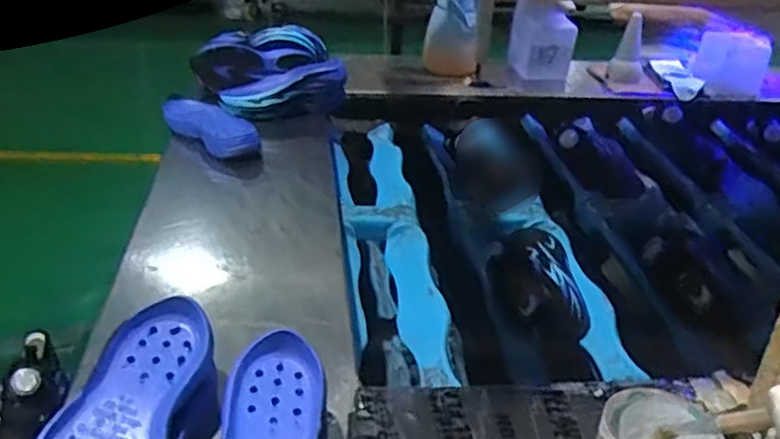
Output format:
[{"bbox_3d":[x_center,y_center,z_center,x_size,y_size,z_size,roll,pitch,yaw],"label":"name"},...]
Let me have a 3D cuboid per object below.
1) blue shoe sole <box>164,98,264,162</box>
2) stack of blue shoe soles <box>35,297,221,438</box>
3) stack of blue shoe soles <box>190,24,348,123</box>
[{"bbox_3d":[-0.265,-0.133,1.039,0.074,0.045,0.203,-23,37,-39],"label":"blue shoe sole"},{"bbox_3d":[-0.177,0.151,0.494,0.088,0.063,0.198,7,38,8],"label":"stack of blue shoe soles"},{"bbox_3d":[-0.202,-0.239,1.185,0.231,0.101,0.240,-6,29,-17],"label":"stack of blue shoe soles"}]

